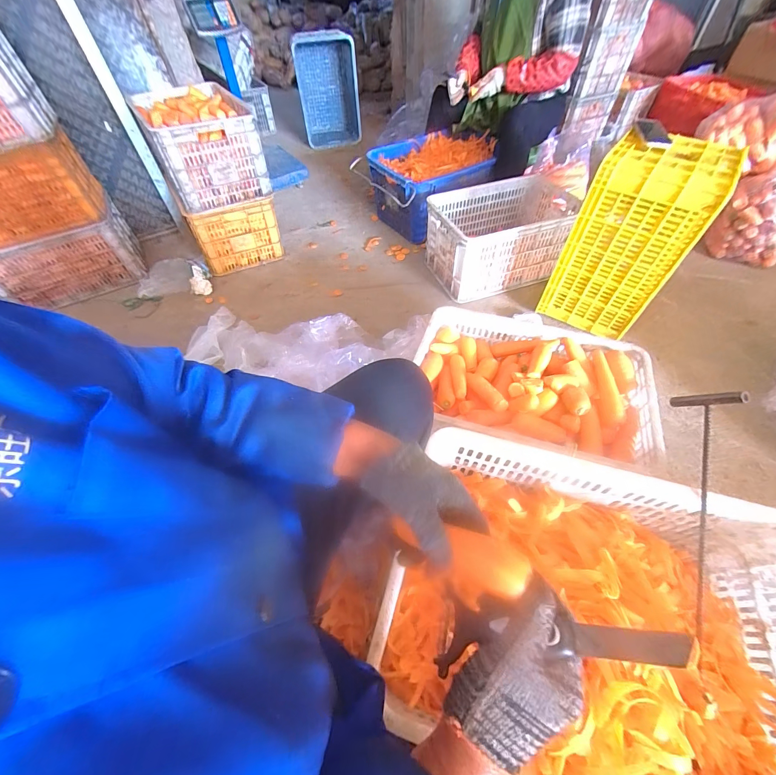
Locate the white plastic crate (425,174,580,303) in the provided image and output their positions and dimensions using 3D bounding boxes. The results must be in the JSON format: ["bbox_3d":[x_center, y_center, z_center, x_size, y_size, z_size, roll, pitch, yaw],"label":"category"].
[{"bbox_3d":[0.466,-0.613,1.355,0.563,0.252,0.348,-14,54,-8],"label":"white plastic crate"}]

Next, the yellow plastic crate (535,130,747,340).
[{"bbox_3d":[0.750,-0.456,1.063,0.297,0.492,0.263,29,60,22],"label":"yellow plastic crate"}]

